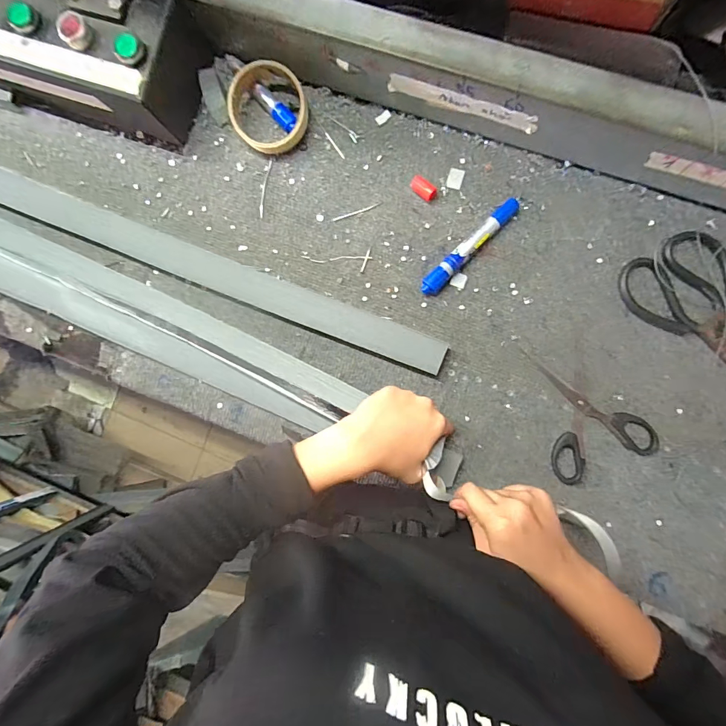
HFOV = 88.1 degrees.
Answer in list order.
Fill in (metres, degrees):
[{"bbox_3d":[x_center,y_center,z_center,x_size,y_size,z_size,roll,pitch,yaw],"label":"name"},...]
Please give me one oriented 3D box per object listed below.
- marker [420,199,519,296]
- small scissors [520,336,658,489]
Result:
[{"bbox_3d":[0.118,-0.128,0.415,0.137,0.018,0.019,-44,86,4],"label":"marker"},{"bbox_3d":[0.243,0.046,0.403,0.108,0.007,0.147,-19,88,6],"label":"small scissors"}]

